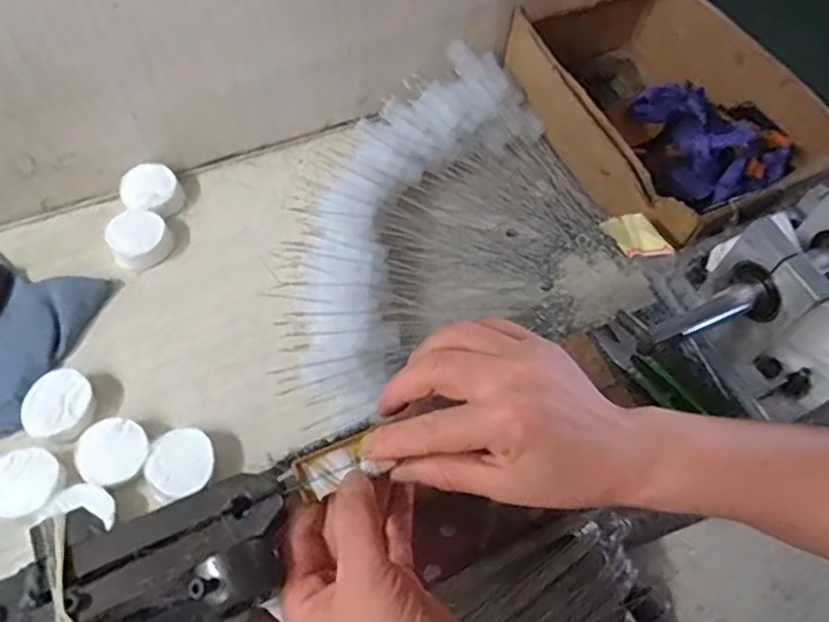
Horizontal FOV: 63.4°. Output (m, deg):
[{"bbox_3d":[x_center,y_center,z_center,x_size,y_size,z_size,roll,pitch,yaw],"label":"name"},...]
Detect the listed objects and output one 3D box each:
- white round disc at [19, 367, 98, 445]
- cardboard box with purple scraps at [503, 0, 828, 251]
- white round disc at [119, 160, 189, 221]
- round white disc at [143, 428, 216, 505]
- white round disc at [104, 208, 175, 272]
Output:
[{"bbox_3d":[-0.257,0.070,0.486,0.045,0.025,0.049,2,59,-3],"label":"white round disc"},{"bbox_3d":[0.230,-0.191,0.634,0.207,0.101,0.288,-24,63,-17],"label":"cardboard box with purple scraps"},{"bbox_3d":[-0.231,-0.104,0.590,0.053,0.022,0.047,31,62,14],"label":"white round disc"},{"bbox_3d":[-0.163,0.110,0.474,0.046,0.028,0.051,-15,61,-13],"label":"round white disc"},{"bbox_3d":[-0.234,-0.061,0.568,0.050,0.022,0.048,2,59,-3],"label":"white round disc"}]

